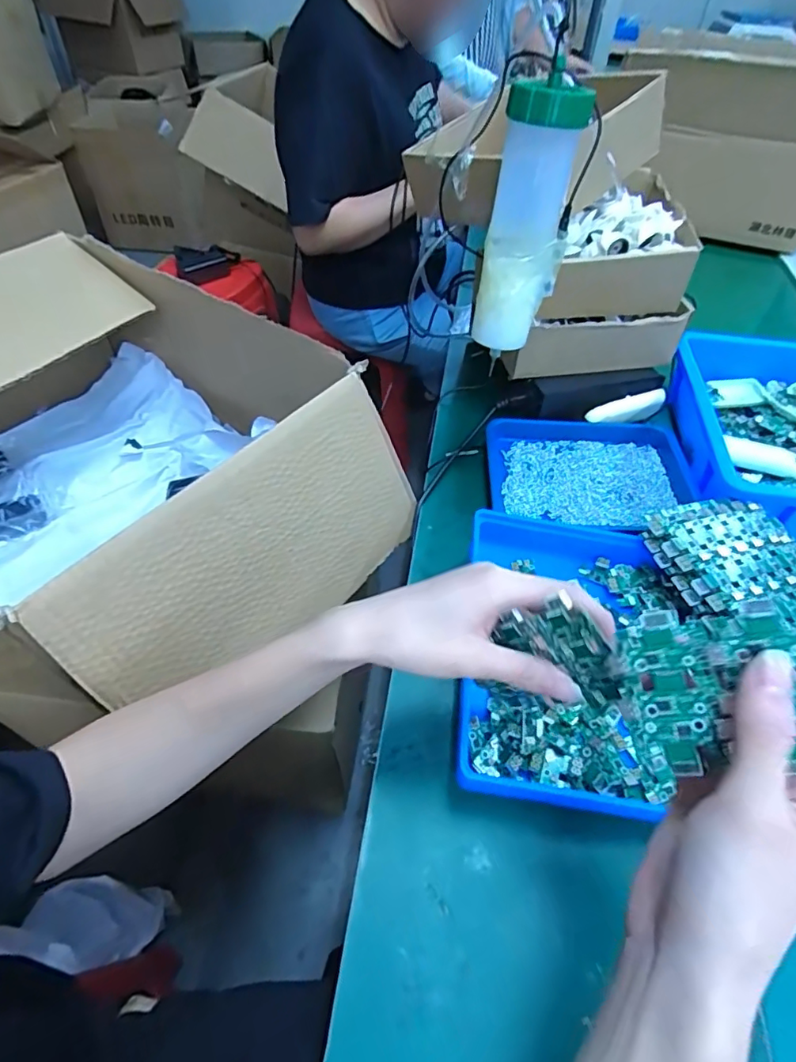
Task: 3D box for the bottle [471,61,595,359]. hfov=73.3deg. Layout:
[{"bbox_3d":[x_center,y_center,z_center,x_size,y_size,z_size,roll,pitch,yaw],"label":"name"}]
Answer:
[{"bbox_3d":[0.107,-0.250,0.446,0.062,0.188,0.053,18,52,13],"label":"bottle"}]

